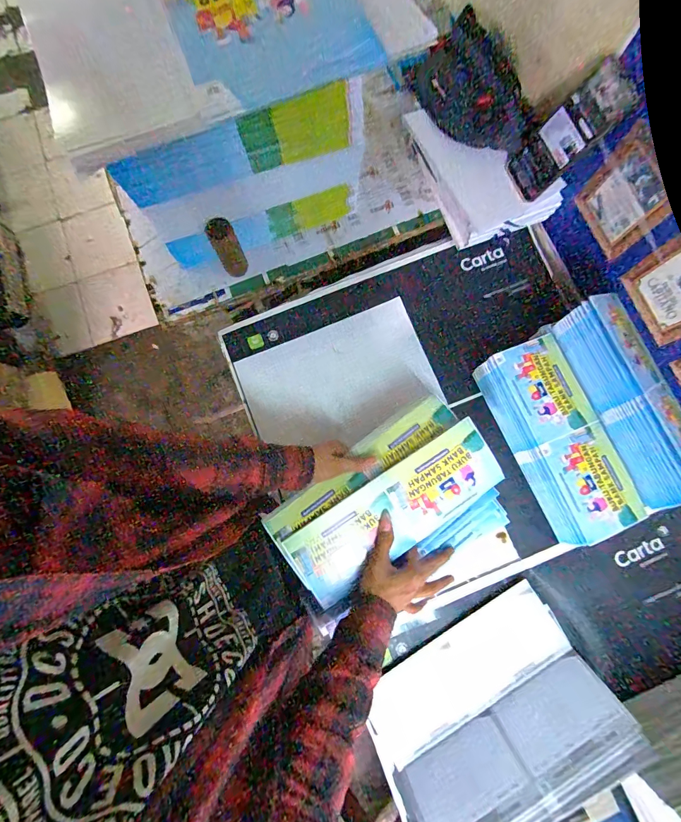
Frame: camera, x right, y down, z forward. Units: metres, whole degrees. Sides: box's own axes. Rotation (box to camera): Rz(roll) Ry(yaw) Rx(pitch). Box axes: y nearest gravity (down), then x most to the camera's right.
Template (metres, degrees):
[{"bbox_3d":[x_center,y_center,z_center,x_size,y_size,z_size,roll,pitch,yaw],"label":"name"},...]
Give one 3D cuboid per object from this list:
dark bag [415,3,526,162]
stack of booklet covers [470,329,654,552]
[{"bbox_3d":[0.225,-0.502,0.631,0.190,0.034,0.113,48,126,2],"label":"dark bag"},{"bbox_3d":[0.339,0.043,0.610,0.136,0.067,0.310,-21,80,-2],"label":"stack of booklet covers"}]

